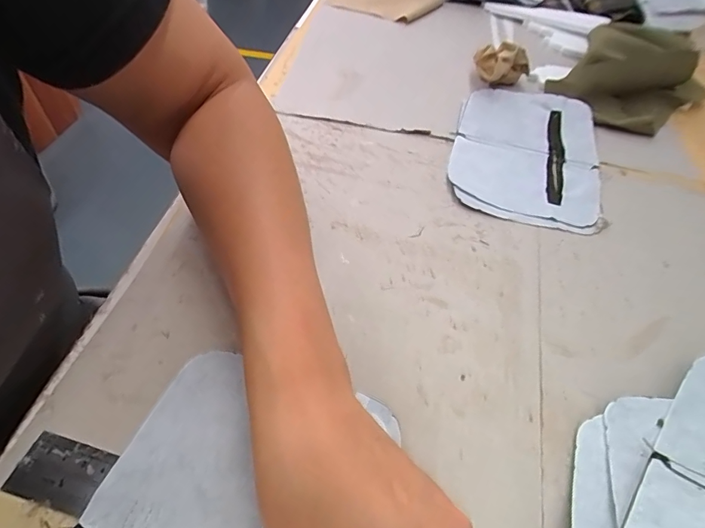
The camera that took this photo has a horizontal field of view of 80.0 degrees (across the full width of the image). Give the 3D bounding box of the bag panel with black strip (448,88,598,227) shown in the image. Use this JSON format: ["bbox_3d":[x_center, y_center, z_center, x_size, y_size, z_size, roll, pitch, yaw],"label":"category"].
[{"bbox_3d":[0.173,-0.119,0.419,0.134,0.015,0.191,18,50,8],"label":"bag panel with black strip"}]

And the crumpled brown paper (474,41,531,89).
[{"bbox_3d":[0.177,-0.242,0.500,0.061,0.040,0.036,27,52,16],"label":"crumpled brown paper"}]

